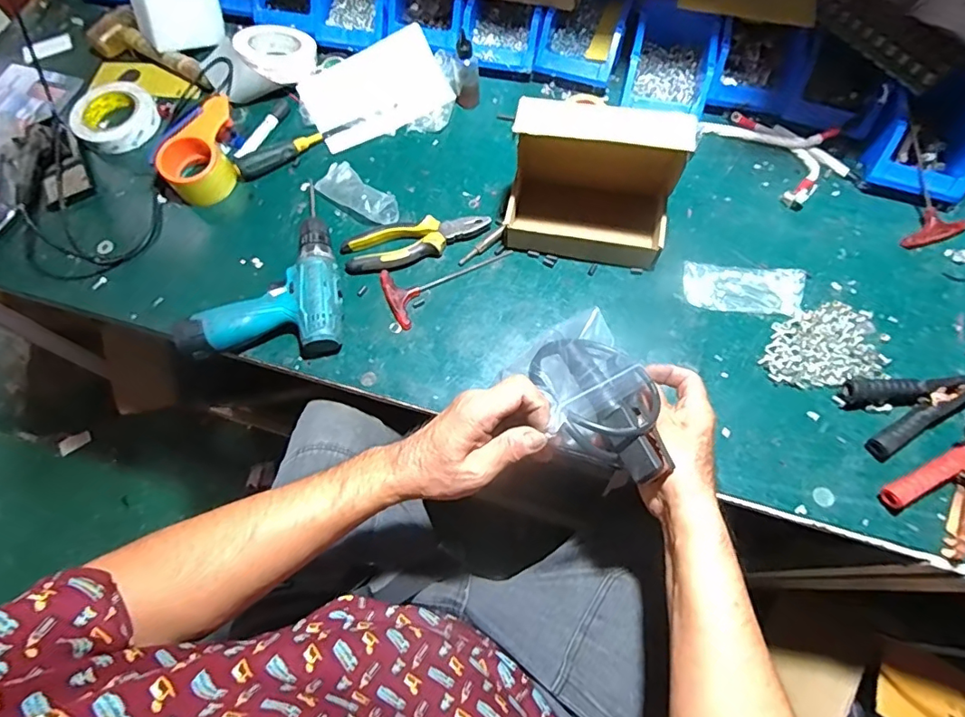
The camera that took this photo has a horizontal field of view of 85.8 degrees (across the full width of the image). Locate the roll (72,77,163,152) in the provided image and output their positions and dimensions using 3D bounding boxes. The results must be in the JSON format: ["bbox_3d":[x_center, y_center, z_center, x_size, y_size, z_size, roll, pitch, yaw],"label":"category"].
[{"bbox_3d":[-0.567,-0.376,0.802,0.118,0.028,0.138,-35,71,-11],"label":"roll"}]

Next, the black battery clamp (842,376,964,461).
[{"bbox_3d":[0.485,0.055,0.582,0.131,0.028,0.085,-13,68,-3],"label":"black battery clamp"}]

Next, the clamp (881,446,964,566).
[{"bbox_3d":[0.496,0.139,0.551,0.119,0.030,0.093,-40,72,-13],"label":"clamp"}]

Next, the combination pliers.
[{"bbox_3d":[-0.092,-0.164,0.709,0.195,0.026,0.069,-23,69,-7],"label":"combination pliers"}]

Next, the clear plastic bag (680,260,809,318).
[{"bbox_3d":[0.329,-0.089,0.657,0.142,0.021,0.061,9,69,6],"label":"clear plastic bag"}]

